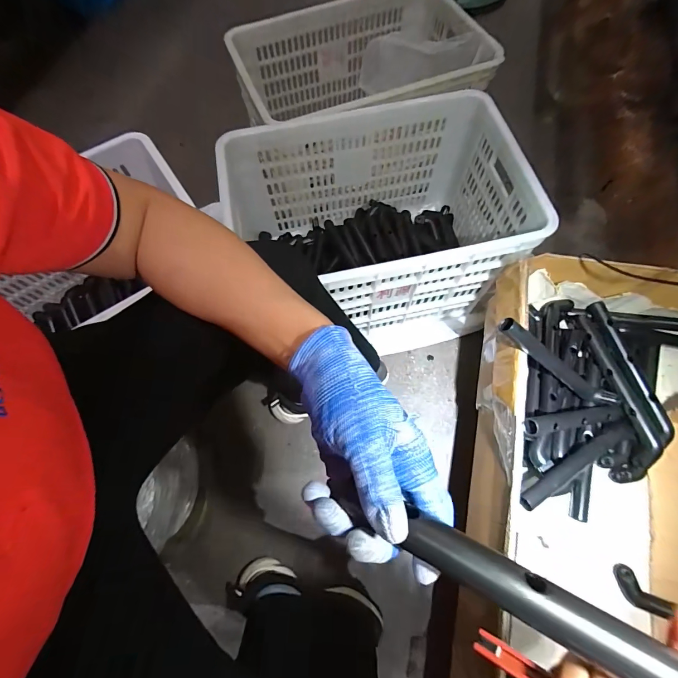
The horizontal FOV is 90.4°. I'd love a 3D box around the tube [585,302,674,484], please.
[{"bbox_3d":[0.474,0.081,0.553,0.081,0.050,0.289,1,68,3],"label":"tube"}]

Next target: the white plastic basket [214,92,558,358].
[{"bbox_3d":[0.083,-0.215,0.727,0.522,0.308,0.397,-15,69,-3],"label":"white plastic basket"}]

